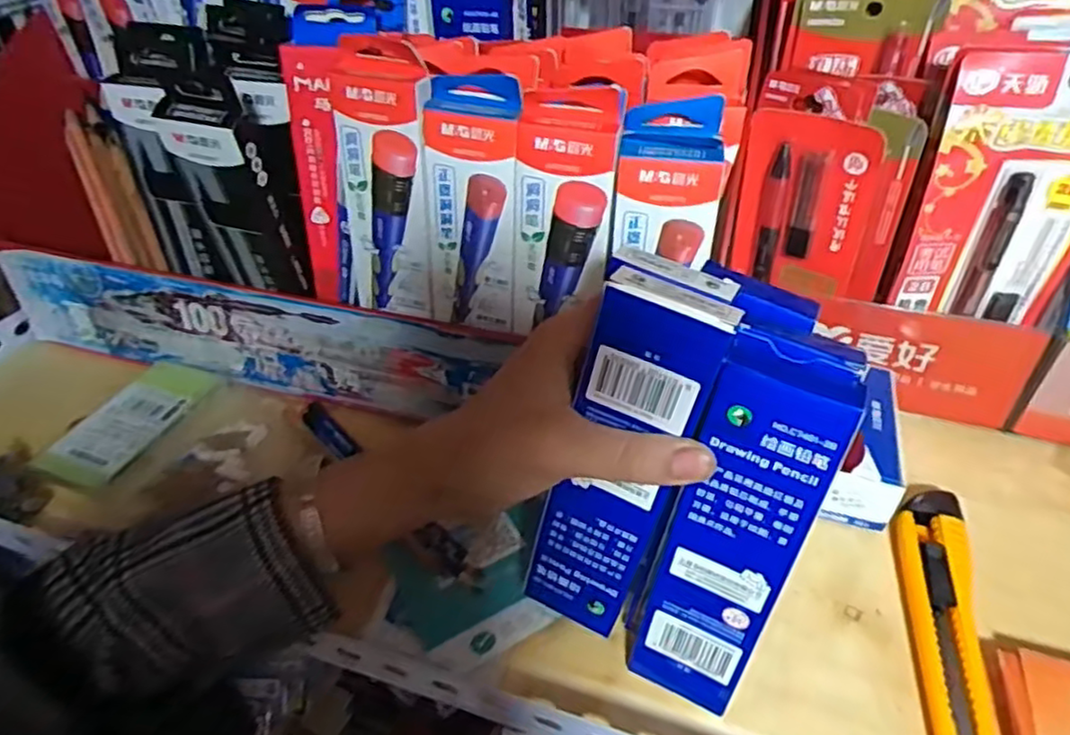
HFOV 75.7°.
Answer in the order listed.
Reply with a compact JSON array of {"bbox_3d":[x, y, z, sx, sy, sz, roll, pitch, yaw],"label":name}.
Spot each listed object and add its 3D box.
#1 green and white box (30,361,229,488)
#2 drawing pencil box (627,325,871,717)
[{"bbox_3d":[-0.261,0.032,0.447,0.058,0.013,0.108,12,42,15],"label":"green and white box"},{"bbox_3d":[0.078,0.072,0.279,0.047,0.184,0.021,22,33,20],"label":"drawing pencil box"}]

